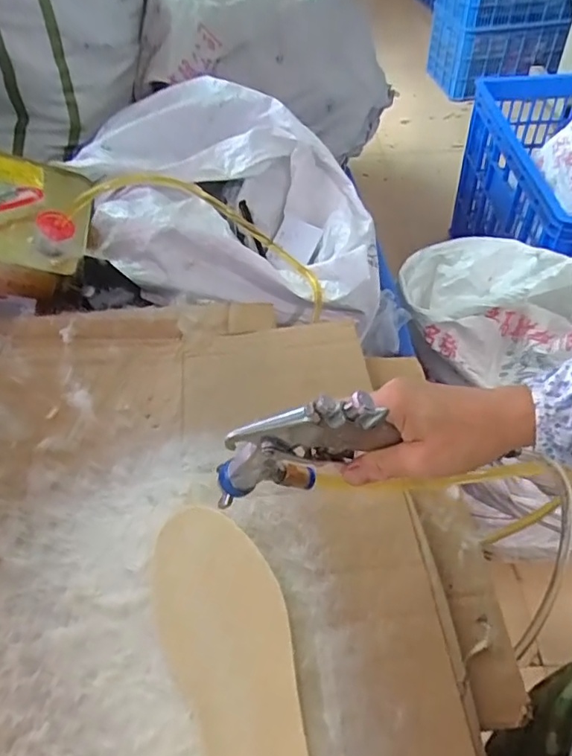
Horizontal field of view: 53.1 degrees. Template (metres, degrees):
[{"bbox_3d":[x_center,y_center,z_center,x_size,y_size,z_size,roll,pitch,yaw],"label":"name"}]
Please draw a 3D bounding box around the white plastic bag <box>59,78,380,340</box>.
[{"bbox_3d":[-0.080,-0.279,0.858,0.431,0.164,0.382,-1,49,1],"label":"white plastic bag"}]

